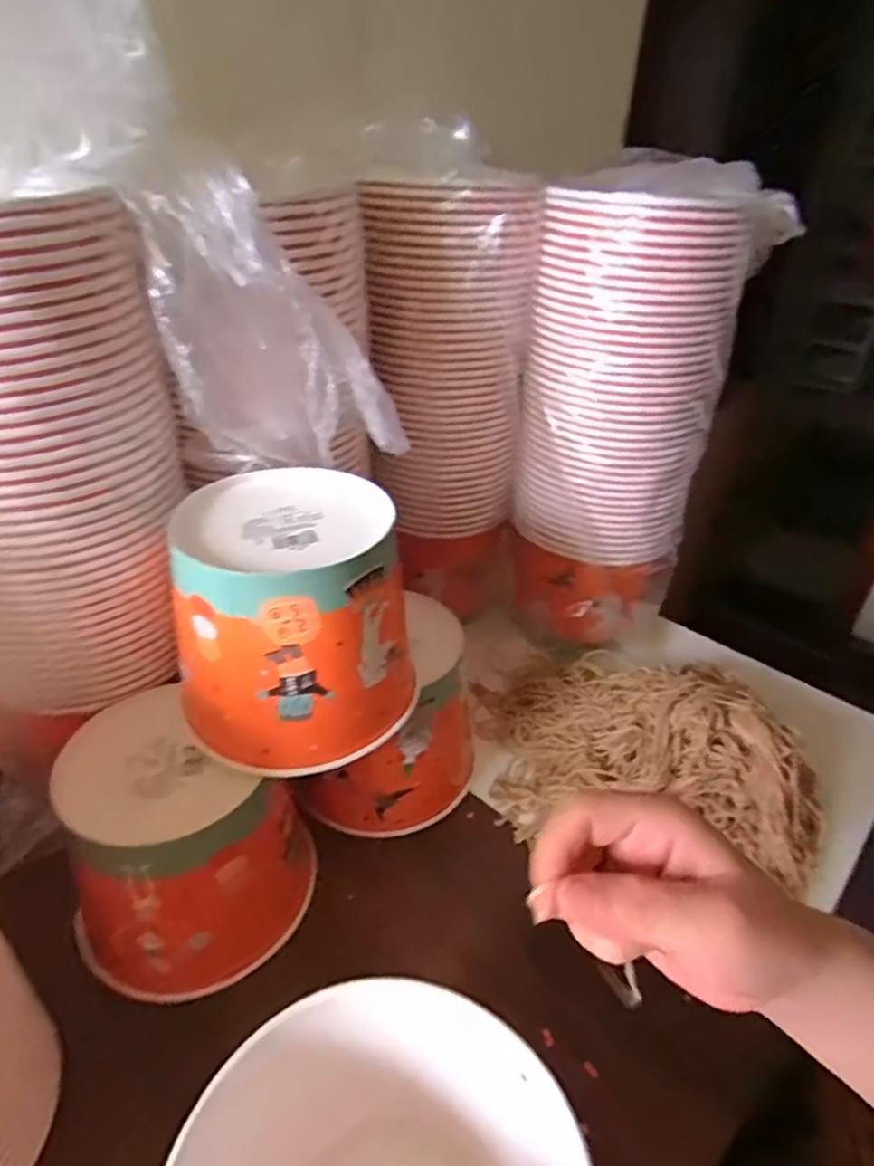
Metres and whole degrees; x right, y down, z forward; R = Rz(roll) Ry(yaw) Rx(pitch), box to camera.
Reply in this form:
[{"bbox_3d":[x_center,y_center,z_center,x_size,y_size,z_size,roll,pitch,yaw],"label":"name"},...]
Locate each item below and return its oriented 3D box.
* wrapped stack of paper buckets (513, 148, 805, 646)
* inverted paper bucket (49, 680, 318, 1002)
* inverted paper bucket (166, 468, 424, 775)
[{"bbox_3d":[0.172,-0.149,0.637,0.190,0.394,0.169,9,36,8],"label":"wrapped stack of paper buckets"},{"bbox_3d":[-0.173,0.174,0.450,0.134,0.133,0.128,2,35,-1],"label":"inverted paper bucket"},{"bbox_3d":[-0.089,0.021,0.437,0.141,0.133,0.139,-6,36,-12],"label":"inverted paper bucket"}]

